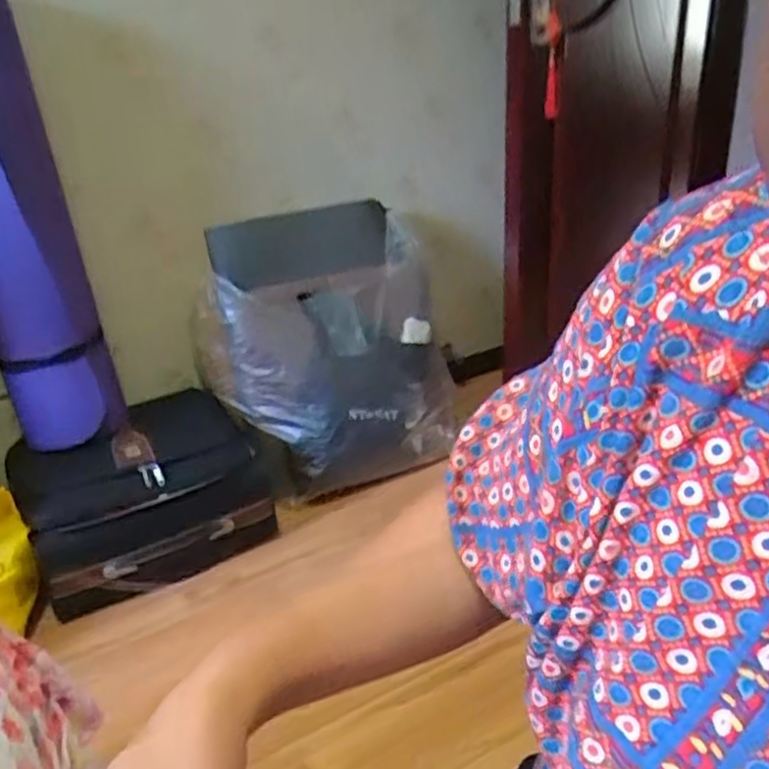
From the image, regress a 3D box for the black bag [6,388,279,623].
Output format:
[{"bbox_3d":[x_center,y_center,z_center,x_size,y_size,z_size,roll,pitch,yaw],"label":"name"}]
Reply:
[{"bbox_3d":[-0.462,0.214,1.400,0.424,0.254,0.301,-17,32,-29],"label":"black bag"}]

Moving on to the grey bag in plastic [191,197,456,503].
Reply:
[{"bbox_3d":[-0.119,-0.047,1.607,0.530,0.542,0.200,-13,-1,-16],"label":"grey bag in plastic"}]

